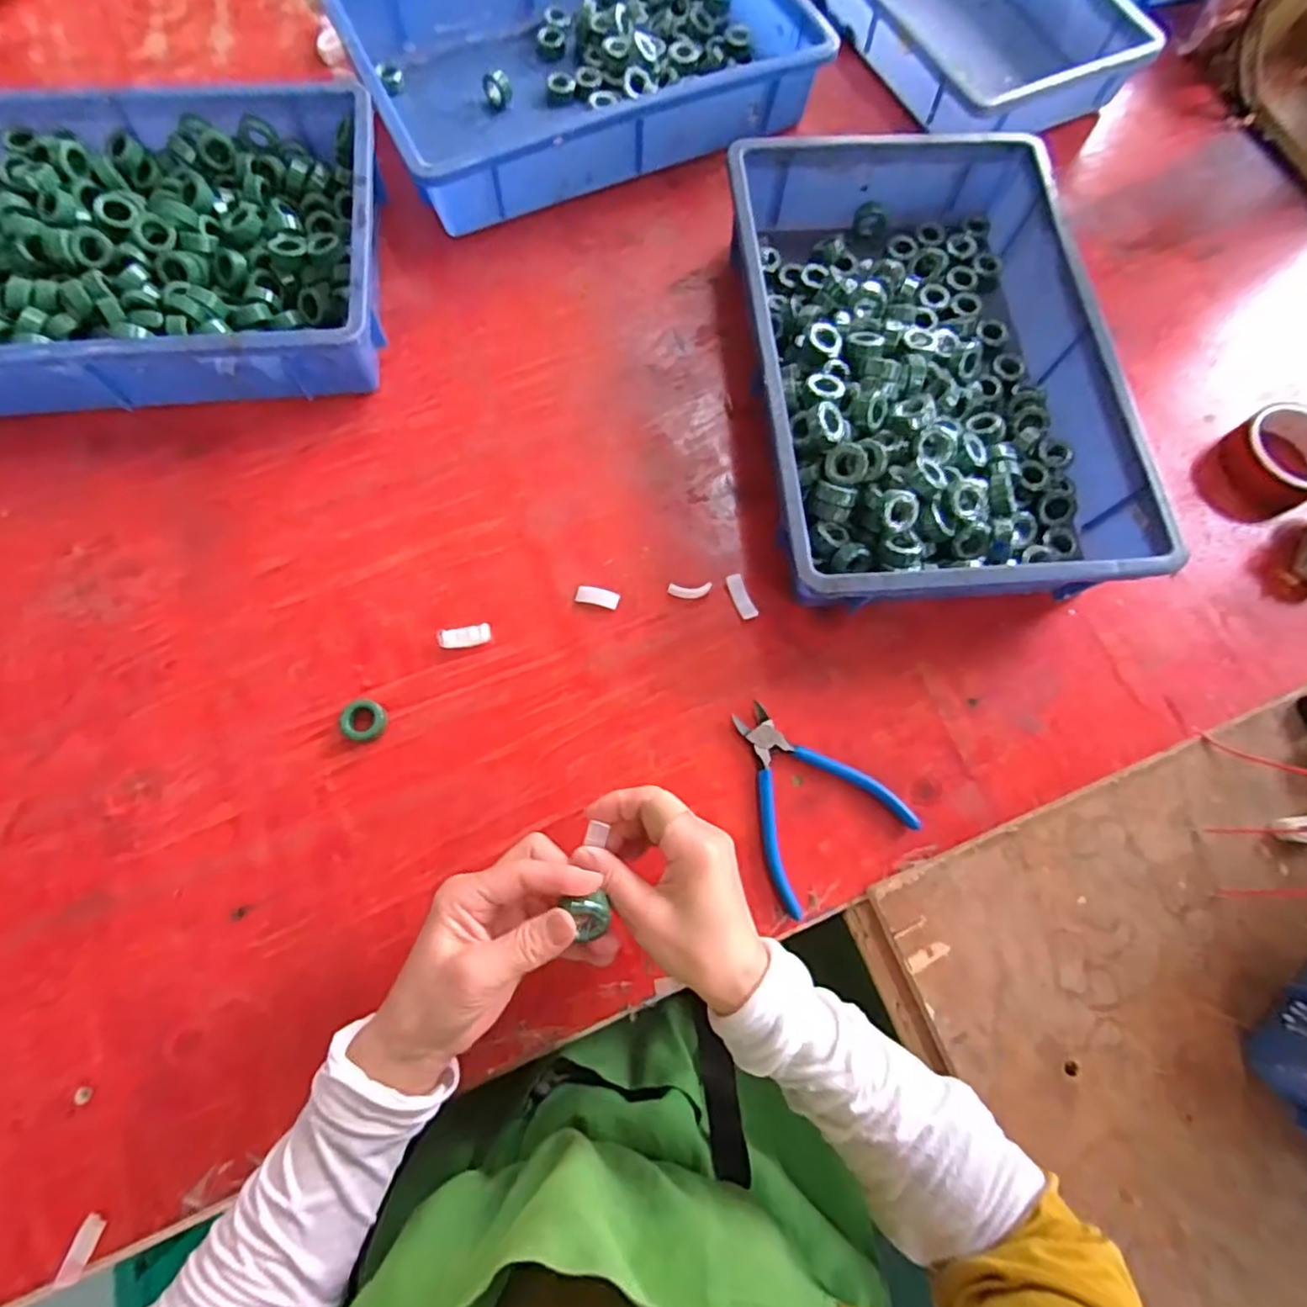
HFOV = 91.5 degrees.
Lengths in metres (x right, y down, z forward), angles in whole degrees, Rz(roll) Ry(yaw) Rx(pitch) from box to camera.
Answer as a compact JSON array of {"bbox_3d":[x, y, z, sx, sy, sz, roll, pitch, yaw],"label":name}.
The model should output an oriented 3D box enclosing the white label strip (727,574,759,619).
[{"bbox_3d":[0.072,-0.047,0.520,0.014,0.007,0.039,-22,75,-9],"label":"white label strip"}]

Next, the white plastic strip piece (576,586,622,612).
[{"bbox_3d":[-0.045,-0.046,0.517,0.034,0.004,0.015,14,73,2],"label":"white plastic strip piece"}]

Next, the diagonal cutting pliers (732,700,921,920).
[{"bbox_3d":[0.108,0.102,0.476,0.117,0.013,0.139,-33,77,-12],"label":"diagonal cutting pliers"}]

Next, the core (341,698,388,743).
[{"bbox_3d":[-0.216,0.050,0.474,0.031,0.011,0.030,1,73,-2],"label":"core"}]

